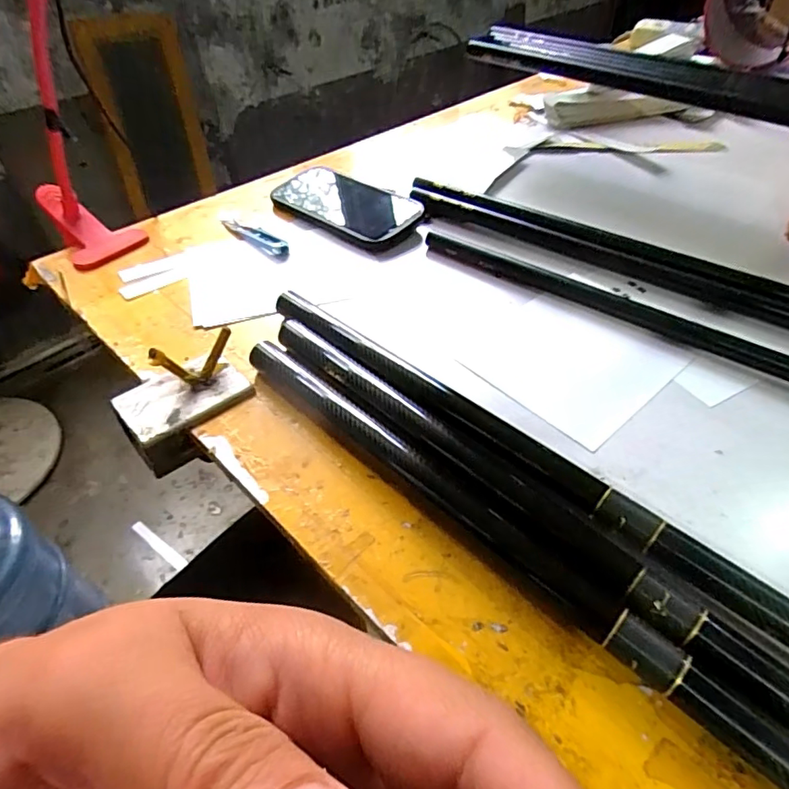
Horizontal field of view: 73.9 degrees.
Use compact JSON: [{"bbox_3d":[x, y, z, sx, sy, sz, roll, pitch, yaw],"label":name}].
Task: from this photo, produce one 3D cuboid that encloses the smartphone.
[{"bbox_3d":[-0.049,-0.199,0.543,0.167,0.017,0.078,31,62,29],"label":"smartphone"}]

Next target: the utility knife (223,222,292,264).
[{"bbox_3d":[-0.142,-0.156,0.519,0.099,0.012,0.020,29,53,26],"label":"utility knife"}]

